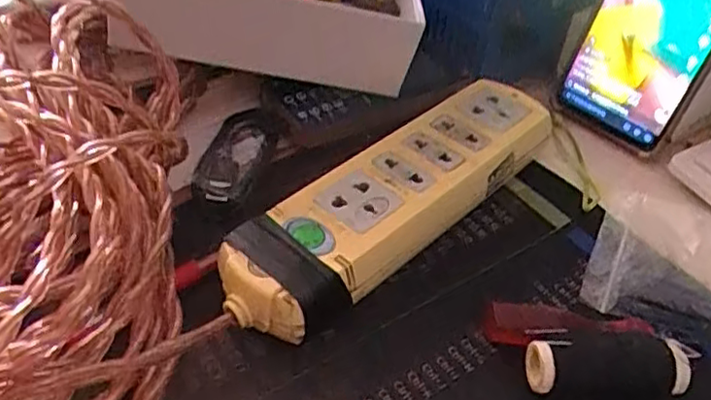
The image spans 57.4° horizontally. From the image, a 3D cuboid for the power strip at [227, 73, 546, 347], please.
[{"bbox_3d":[0.023,-0.005,0.335,0.057,0.033,0.215,35,52,28],"label":"power strip"}]

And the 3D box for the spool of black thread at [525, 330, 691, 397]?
[{"bbox_3d":[0.106,0.070,0.276,0.063,0.022,0.022,2,44,-2],"label":"spool of black thread"}]

